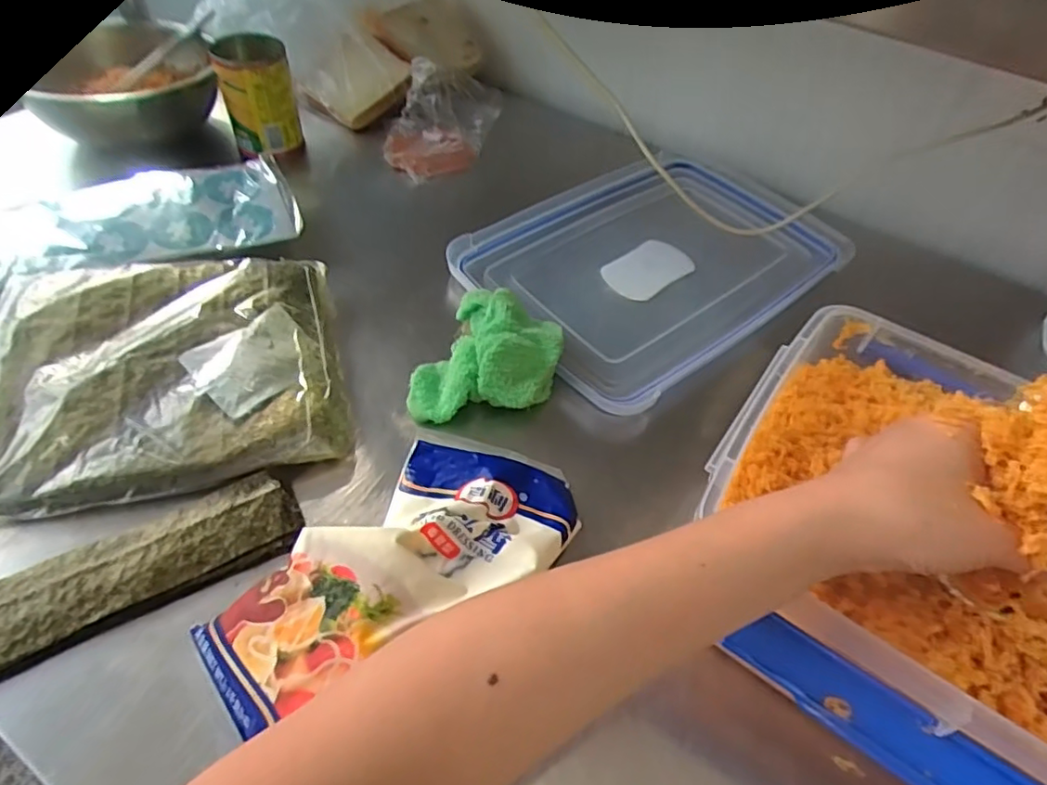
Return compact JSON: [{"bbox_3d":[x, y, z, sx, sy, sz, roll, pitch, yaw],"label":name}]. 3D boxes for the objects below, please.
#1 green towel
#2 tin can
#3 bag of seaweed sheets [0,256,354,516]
[{"bbox_3d":[-0.026,-0.026,0.469,0.100,0.044,0.127,23,53,12],"label":"green towel"},{"bbox_3d":[-0.282,-0.317,0.646,0.072,0.097,0.079,-13,54,-15],"label":"tin can"},{"bbox_3d":[-0.259,-0.021,0.443,0.235,0.034,0.210,-11,53,-14],"label":"bag of seaweed sheets"}]

